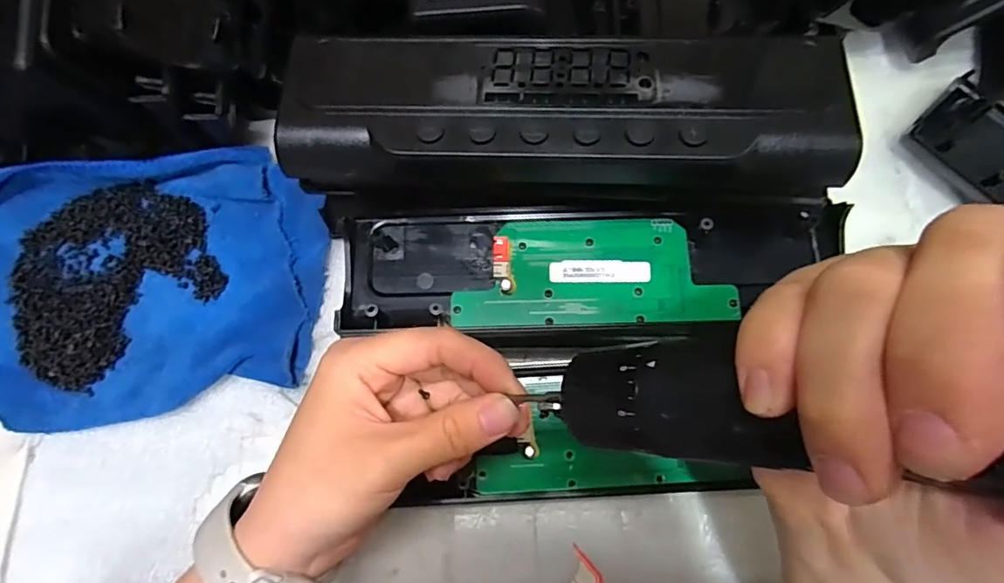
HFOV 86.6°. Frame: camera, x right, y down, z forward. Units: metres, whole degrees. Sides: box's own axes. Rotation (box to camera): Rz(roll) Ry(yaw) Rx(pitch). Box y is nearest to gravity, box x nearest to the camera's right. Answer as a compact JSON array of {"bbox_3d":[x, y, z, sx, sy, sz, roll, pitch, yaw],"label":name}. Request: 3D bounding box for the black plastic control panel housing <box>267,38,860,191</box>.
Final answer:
[{"bbox_3d":[0.025,-0.071,0.244,0.243,0.047,0.079,3,75,3],"label":"black plastic control panel housing"}]

